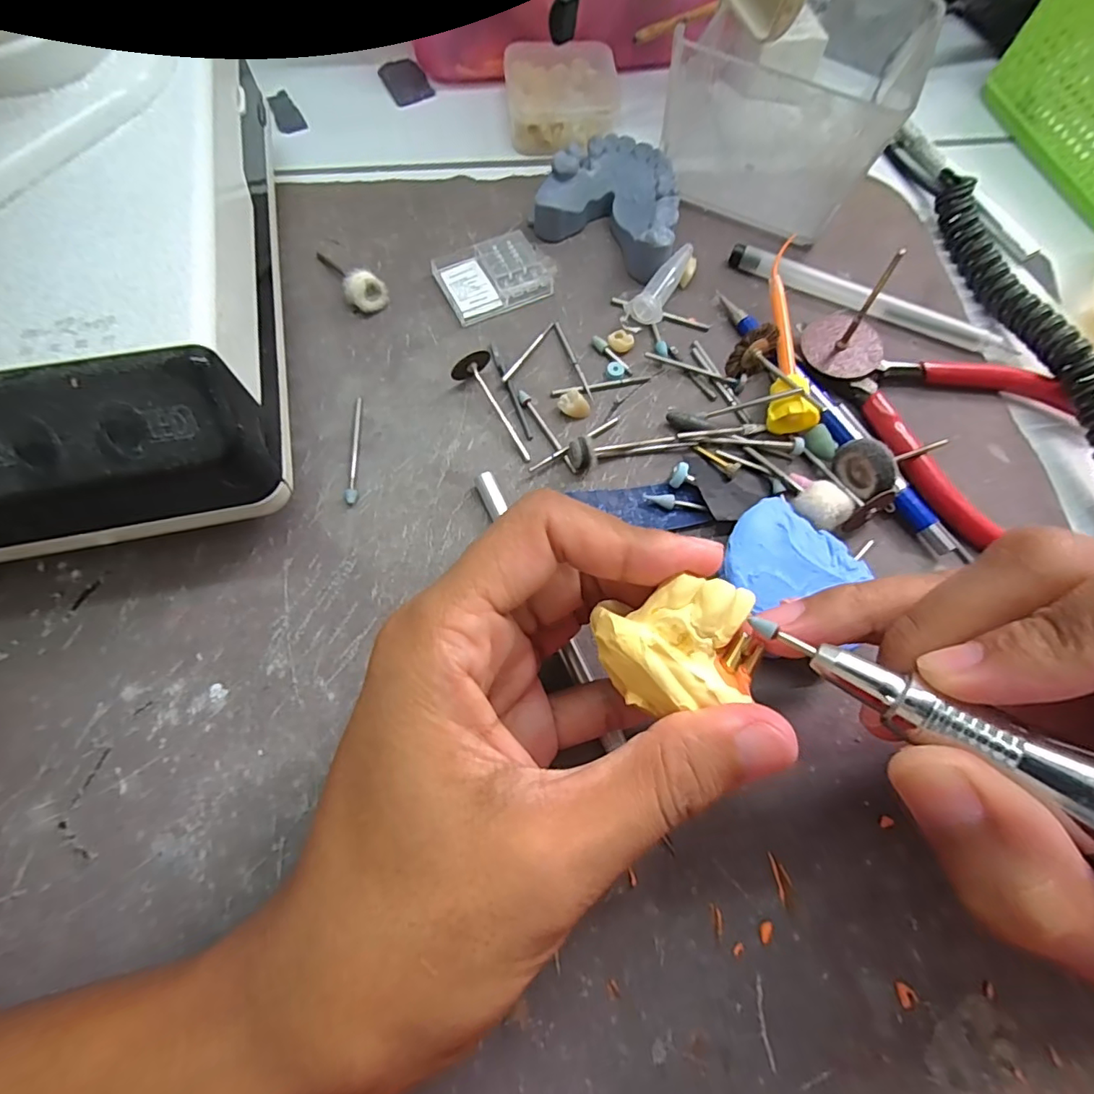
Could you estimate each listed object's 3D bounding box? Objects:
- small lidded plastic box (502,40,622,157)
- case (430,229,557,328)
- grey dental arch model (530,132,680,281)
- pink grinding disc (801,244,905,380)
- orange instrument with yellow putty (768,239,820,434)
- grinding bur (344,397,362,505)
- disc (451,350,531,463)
[{"bbox_3d":[0.007,-0.229,0.273,0.055,0.020,0.056,-6,70,-5],"label":"small lidded plastic box"},{"bbox_3d":[-0.022,-0.122,0.238,0.051,0.007,0.038,-26,73,-11],"label":"case"},{"bbox_3d":[0.034,-0.155,0.243,0.062,0.024,0.052,32,72,9],"label":"grey dental arch model"},{"bbox_3d":[0.123,-0.088,0.209,0.026,0.047,0.030,-36,75,-14],"label":"pink grinding disc"},{"bbox_3d":[0.097,-0.089,0.224,0.018,0.016,0.086,1,70,-2],"label":"orange instrument with yellow putty"},{"bbox_3d":[-0.073,-0.038,0.206,0.004,0.004,0.047,-2,70,-3],"label":"grinding bur"},{"bbox_3d":[-0.022,-0.054,0.210,0.016,0.013,0.046,-21,72,-10],"label":"disc"}]

